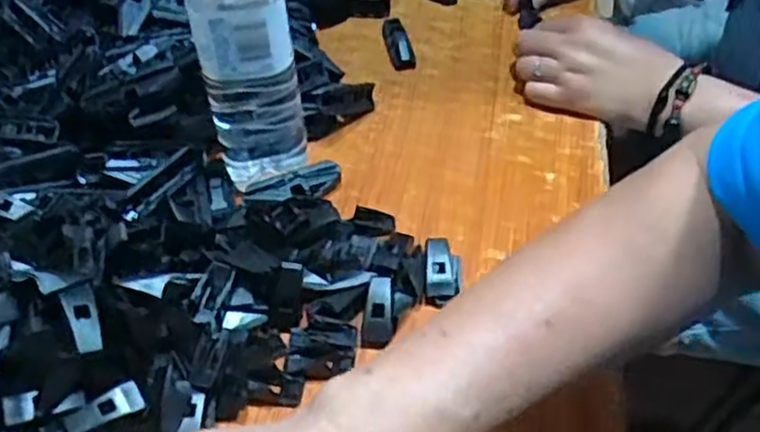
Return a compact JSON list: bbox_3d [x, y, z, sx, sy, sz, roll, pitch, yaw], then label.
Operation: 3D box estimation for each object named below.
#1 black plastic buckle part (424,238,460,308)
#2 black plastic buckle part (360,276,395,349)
[{"bbox_3d":[0.040,0.037,0.477,0.021,0.018,0.046,2,58,8],"label":"black plastic buckle part"},{"bbox_3d":[-0.001,0.058,0.448,0.018,0.007,0.043,5,72,10],"label":"black plastic buckle part"}]

